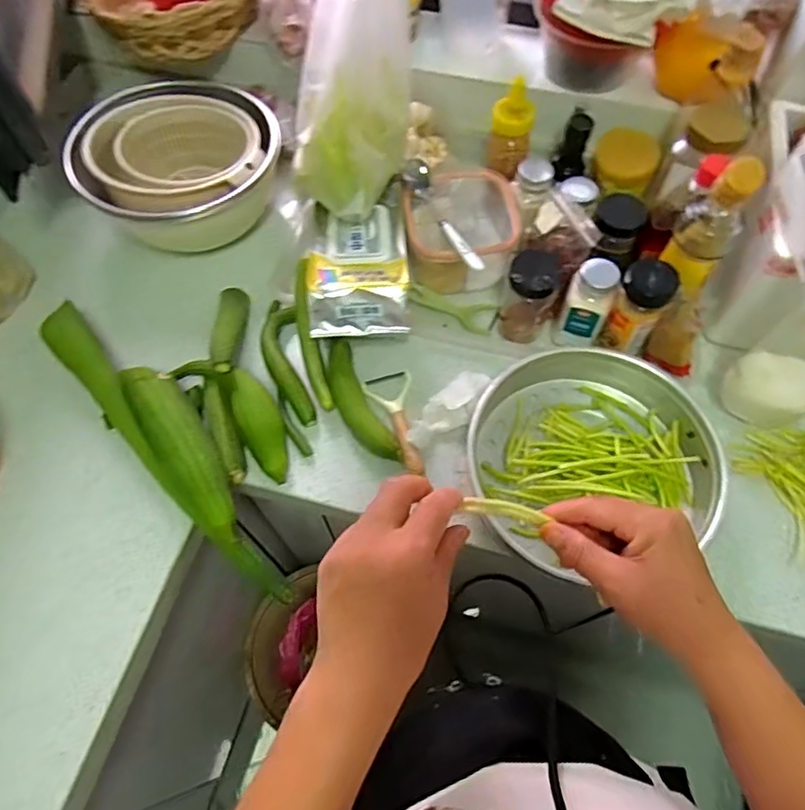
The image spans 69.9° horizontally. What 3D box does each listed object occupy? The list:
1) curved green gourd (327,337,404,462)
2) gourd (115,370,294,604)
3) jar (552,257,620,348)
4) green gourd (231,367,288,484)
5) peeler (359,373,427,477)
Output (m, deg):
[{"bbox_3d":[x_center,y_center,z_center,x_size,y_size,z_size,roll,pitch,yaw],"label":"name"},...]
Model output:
[{"bbox_3d":[-0.054,-0.005,0.668,0.042,0.032,0.167,-22,66,-10],"label":"curved green gourd"},{"bbox_3d":[-0.217,0.069,0.610,0.057,0.082,0.275,-32,68,-14],"label":"gourd"},{"bbox_3d":[0.211,-0.112,0.670,0.044,0.122,0.042,0,64,0],"label":"jar"},{"bbox_3d":[-0.160,0.022,0.646,0.049,0.043,0.137,-19,80,-9],"label":"green gourd"},{"bbox_3d":[-0.005,0.018,0.662,0.054,0.020,0.131,-13,65,-6],"label":"peeler"}]

